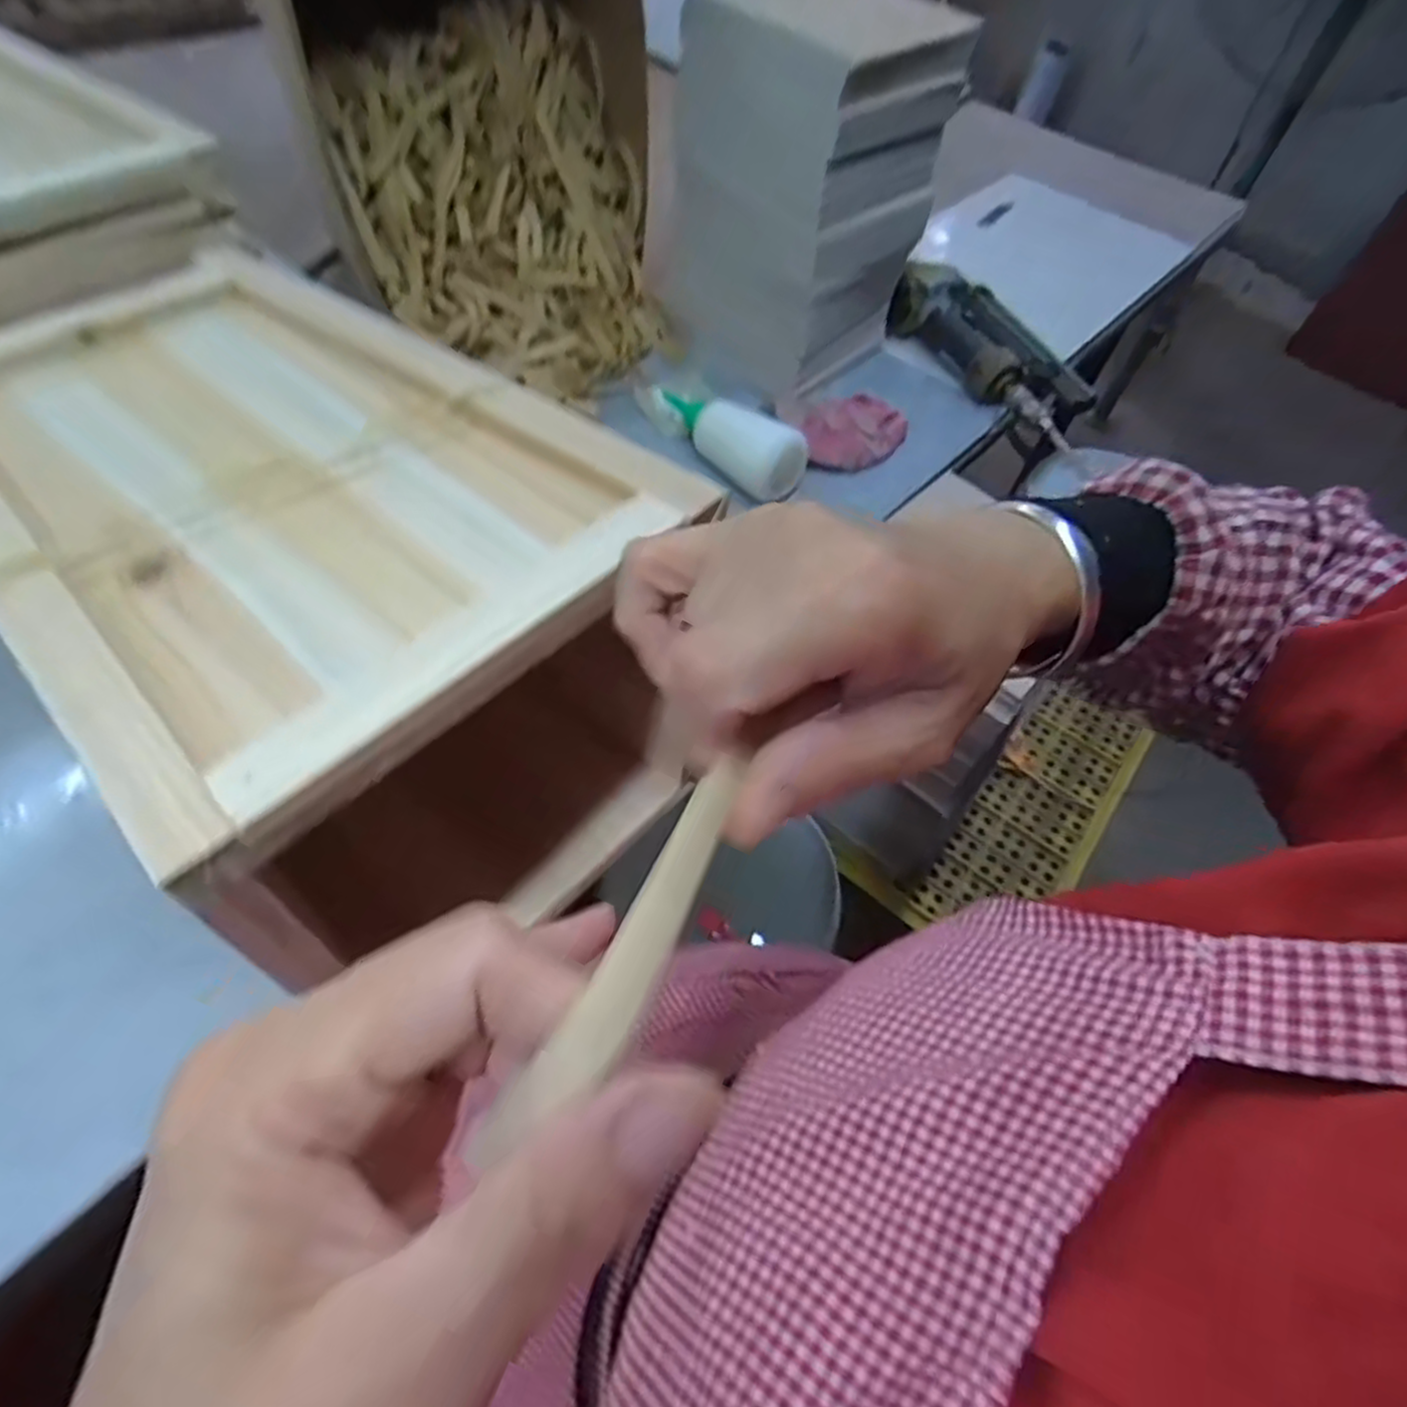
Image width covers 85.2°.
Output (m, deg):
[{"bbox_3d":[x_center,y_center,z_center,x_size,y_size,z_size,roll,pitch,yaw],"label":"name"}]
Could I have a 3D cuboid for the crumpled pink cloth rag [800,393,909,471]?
[{"bbox_3d":[0.144,-0.260,0.729,0.108,0.028,0.069,-23,62,-22],"label":"crumpled pink cloth rag"}]

